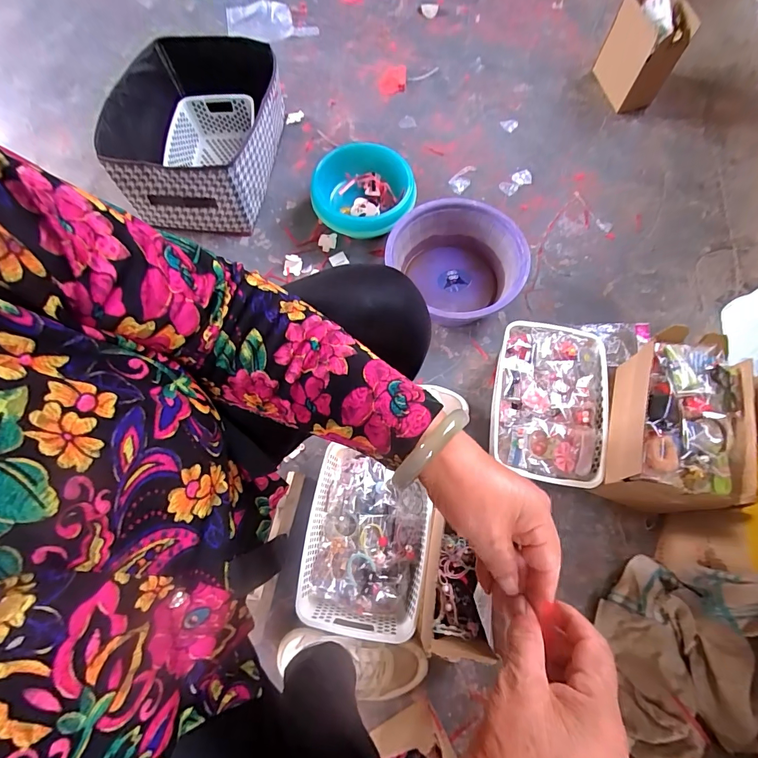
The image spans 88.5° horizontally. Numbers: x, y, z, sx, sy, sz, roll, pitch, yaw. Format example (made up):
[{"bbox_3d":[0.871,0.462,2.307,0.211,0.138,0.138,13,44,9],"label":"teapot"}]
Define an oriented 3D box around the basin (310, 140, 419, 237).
[{"bbox_3d":[-0.037,-0.430,0.913,0.227,0.093,0.231,1,72,1],"label":"basin"}]

